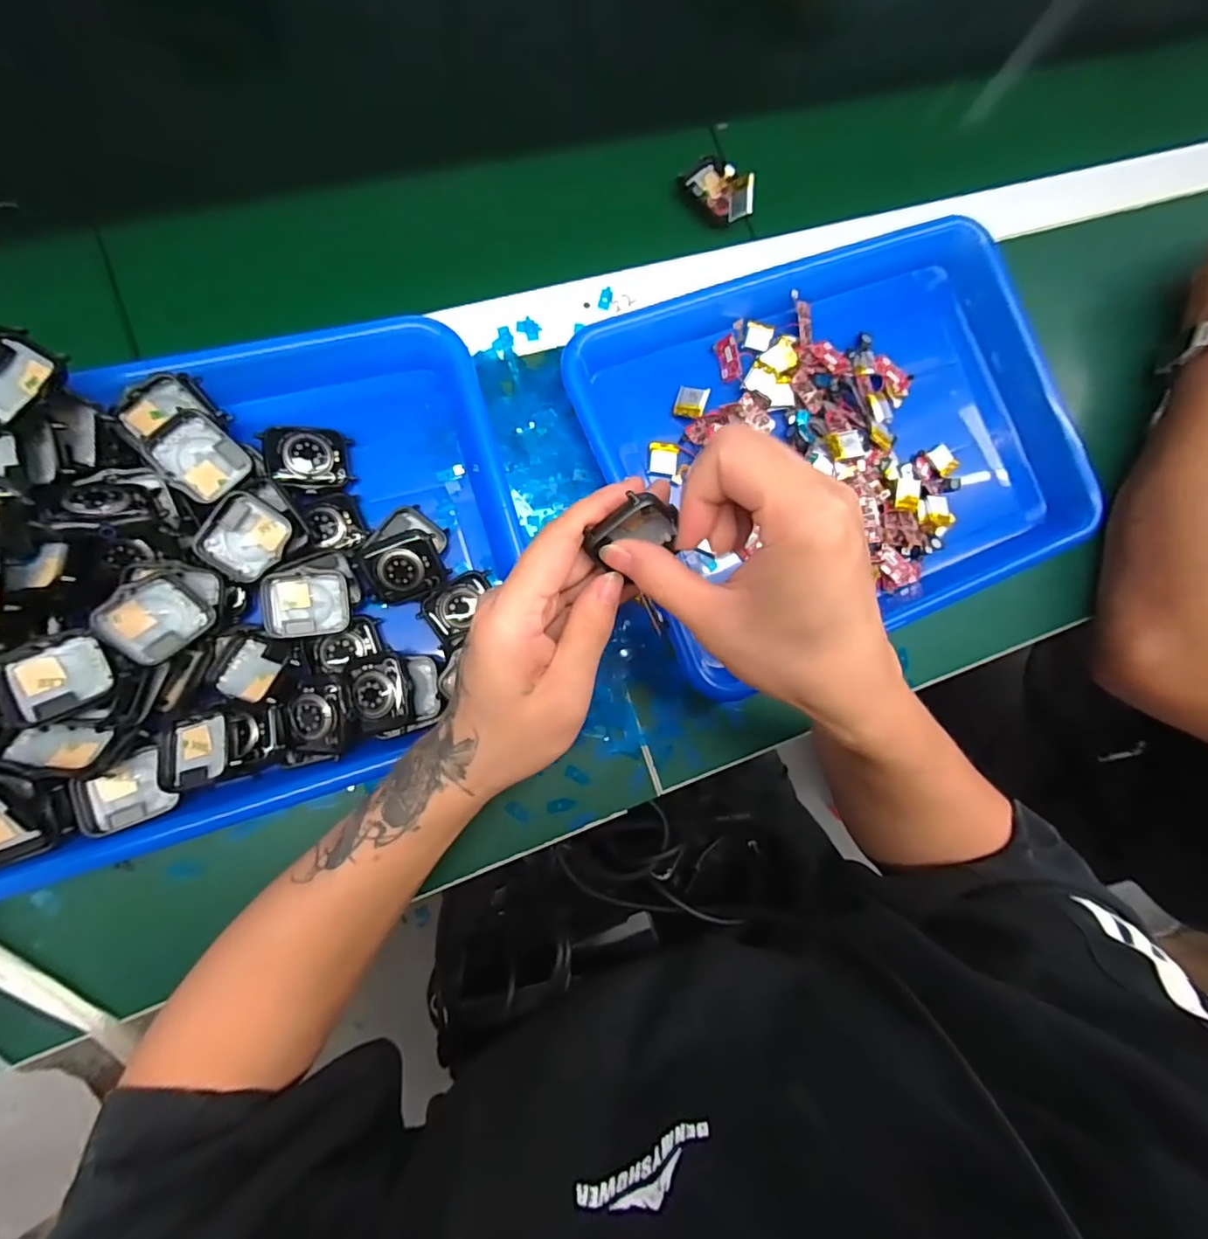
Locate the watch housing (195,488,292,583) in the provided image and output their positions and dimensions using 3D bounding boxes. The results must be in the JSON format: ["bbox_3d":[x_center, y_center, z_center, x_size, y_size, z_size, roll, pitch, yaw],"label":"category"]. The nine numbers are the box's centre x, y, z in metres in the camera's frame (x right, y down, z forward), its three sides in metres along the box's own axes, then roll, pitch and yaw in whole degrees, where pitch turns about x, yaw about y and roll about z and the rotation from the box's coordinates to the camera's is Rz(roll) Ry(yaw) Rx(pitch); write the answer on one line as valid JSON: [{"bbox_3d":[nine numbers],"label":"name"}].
[{"bbox_3d":[-0.196,-0.045,0.288,0.035,0.013,0.042,33,82,-4],"label":"watch housing"}]

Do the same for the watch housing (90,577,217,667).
[{"bbox_3d":[-0.230,0.000,0.269,0.035,0.009,0.043,56,47,-23],"label":"watch housing"}]

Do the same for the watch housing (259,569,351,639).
[{"bbox_3d":[-0.167,-0.009,0.296,0.042,0.008,0.036,-5,86,-22],"label":"watch housing"}]

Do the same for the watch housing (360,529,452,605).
[{"bbox_3d":[-0.116,-0.030,0.306,0.042,0.013,0.037,-20,117,-7],"label":"watch housing"}]

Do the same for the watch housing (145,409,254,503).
[{"bbox_3d":[-0.214,-0.085,0.280,0.043,0.014,0.037,41,81,-3],"label":"watch housing"}]

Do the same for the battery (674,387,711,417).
[{"bbox_3d":[0.058,-0.145,0.350,0.021,0.004,0.021,13,85,22],"label":"battery"}]

